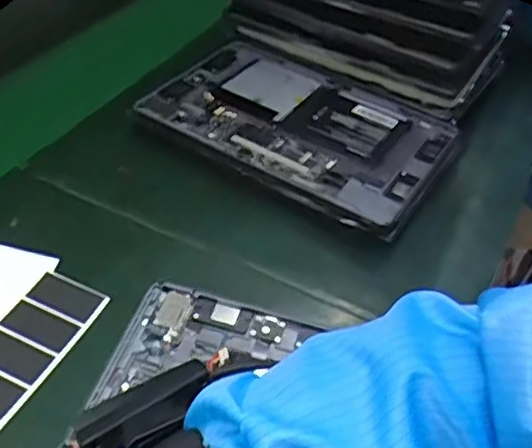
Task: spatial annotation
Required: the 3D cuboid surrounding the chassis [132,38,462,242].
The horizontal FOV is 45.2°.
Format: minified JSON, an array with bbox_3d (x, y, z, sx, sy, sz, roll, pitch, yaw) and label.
[{"bbox_3d":[0.031,-0.092,0.574,0.252,0.017,0.164,27,51,18],"label":"chassis"}]

